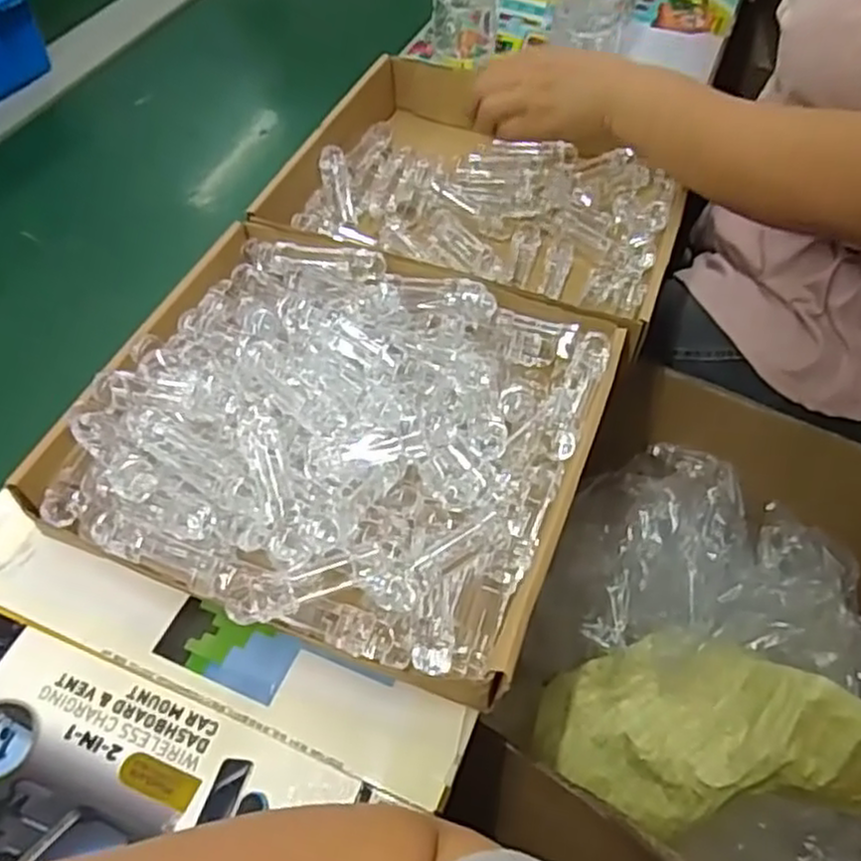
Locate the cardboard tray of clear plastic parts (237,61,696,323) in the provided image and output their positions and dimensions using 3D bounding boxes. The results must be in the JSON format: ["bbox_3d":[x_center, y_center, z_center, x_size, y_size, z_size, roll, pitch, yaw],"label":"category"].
[{"bbox_3d":[0.058,-0.216,0.658,0.315,0.063,0.304,18,54,12],"label":"cardboard tray of clear plastic parts"}]

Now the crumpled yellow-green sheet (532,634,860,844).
[{"bbox_3d":[0.222,0.216,0.575,0.253,0.103,0.143,-4,53,-5],"label":"crumpled yellow-green sheet"}]

